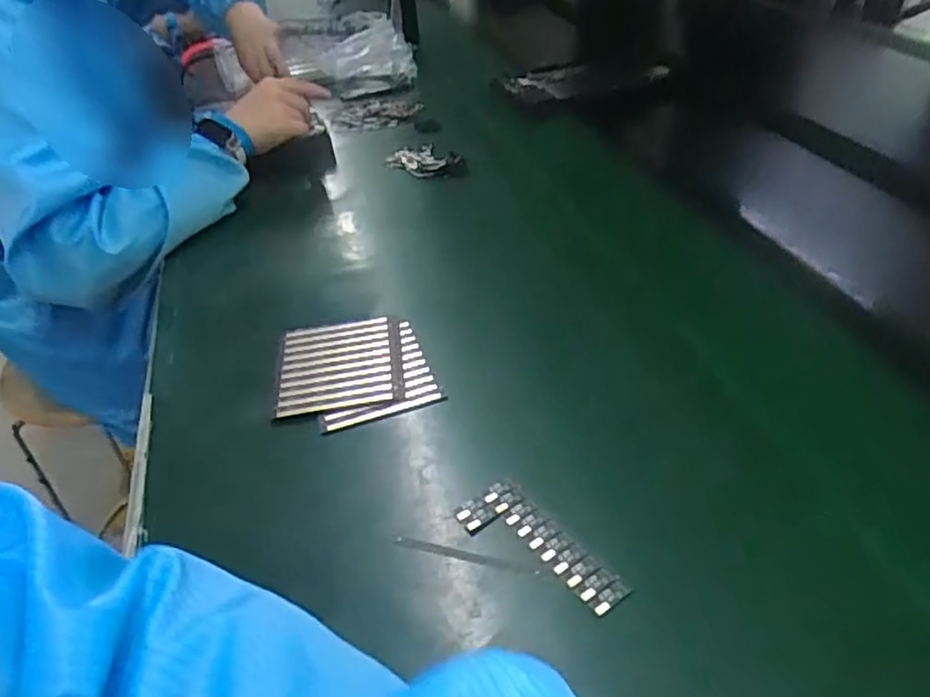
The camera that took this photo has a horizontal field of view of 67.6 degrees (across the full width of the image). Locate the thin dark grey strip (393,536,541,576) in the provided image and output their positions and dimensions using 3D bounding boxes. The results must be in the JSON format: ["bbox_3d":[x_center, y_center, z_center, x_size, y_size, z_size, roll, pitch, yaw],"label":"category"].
[{"bbox_3d":[0.000,0.112,0.377,0.081,0.004,0.007,9,38,17],"label":"thin dark grey strip"}]

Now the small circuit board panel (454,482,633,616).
[{"bbox_3d":[0.039,0.108,0.374,0.039,0.004,0.097,-30,43,-23],"label":"small circuit board panel"}]

